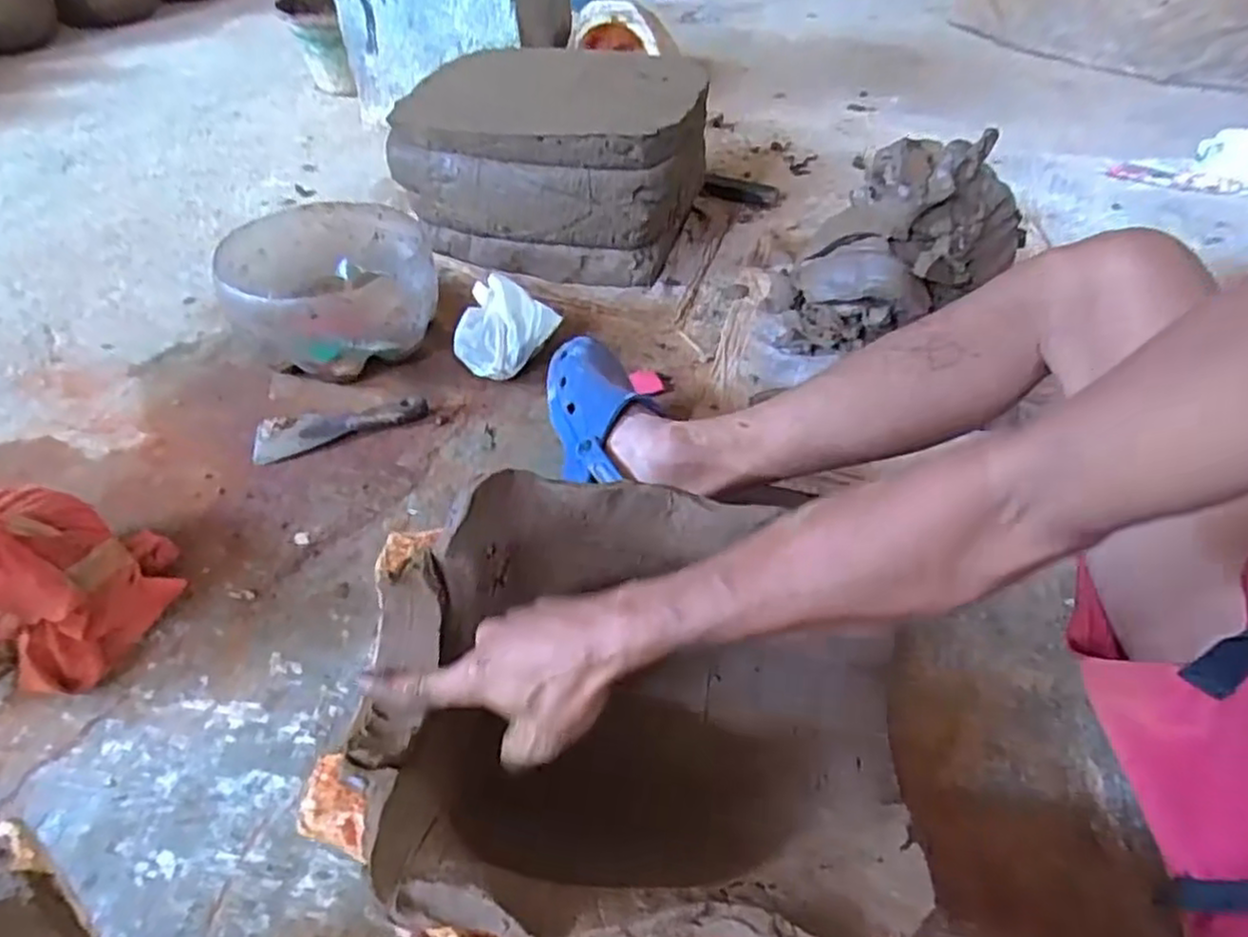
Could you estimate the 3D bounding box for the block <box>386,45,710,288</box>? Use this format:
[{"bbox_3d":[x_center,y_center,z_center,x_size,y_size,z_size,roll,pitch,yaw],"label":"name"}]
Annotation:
[{"bbox_3d":[-0.103,-0.452,1.067,0.416,0.217,0.296,9,46,7],"label":"block"}]

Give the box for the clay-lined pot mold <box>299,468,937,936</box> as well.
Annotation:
[{"bbox_3d":[0.007,0.154,0.455,0.338,0.141,0.274,4,45,2],"label":"clay-lined pot mold"}]

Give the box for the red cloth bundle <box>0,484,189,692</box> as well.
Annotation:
[{"bbox_3d":[-0.485,0.085,0.587,0.197,0.119,0.170,-5,45,-6],"label":"red cloth bundle"}]

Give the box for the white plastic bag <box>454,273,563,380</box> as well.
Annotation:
[{"bbox_3d":[-0.156,-0.169,0.882,0.113,0.076,0.110,22,49,19],"label":"white plastic bag"}]

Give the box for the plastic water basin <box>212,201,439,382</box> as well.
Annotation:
[{"bbox_3d":[-0.362,-0.223,0.896,0.233,0.128,0.259,-19,49,-19],"label":"plastic water basin"}]

